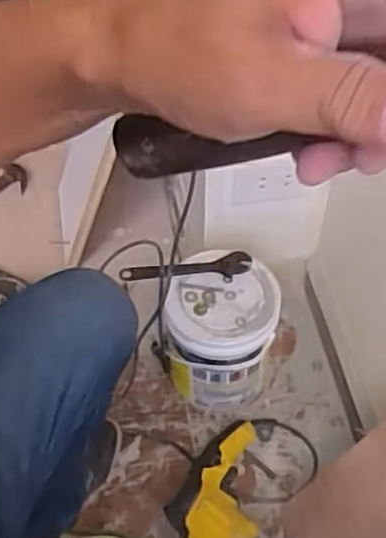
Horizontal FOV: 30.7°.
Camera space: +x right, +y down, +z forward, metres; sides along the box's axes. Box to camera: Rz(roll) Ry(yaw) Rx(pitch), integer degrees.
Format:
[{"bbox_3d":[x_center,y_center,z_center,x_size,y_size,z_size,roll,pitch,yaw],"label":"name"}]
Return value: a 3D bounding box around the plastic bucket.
[{"bbox_3d":[0.044,0.100,1.090,0.161,0.204,0.172,7,52,6],"label":"plastic bucket"}]

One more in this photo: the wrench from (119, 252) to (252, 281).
[{"bbox_3d":[-0.012,-0.002,1.041,0.191,0.016,0.039,-4,52,-3],"label":"wrench"}]

